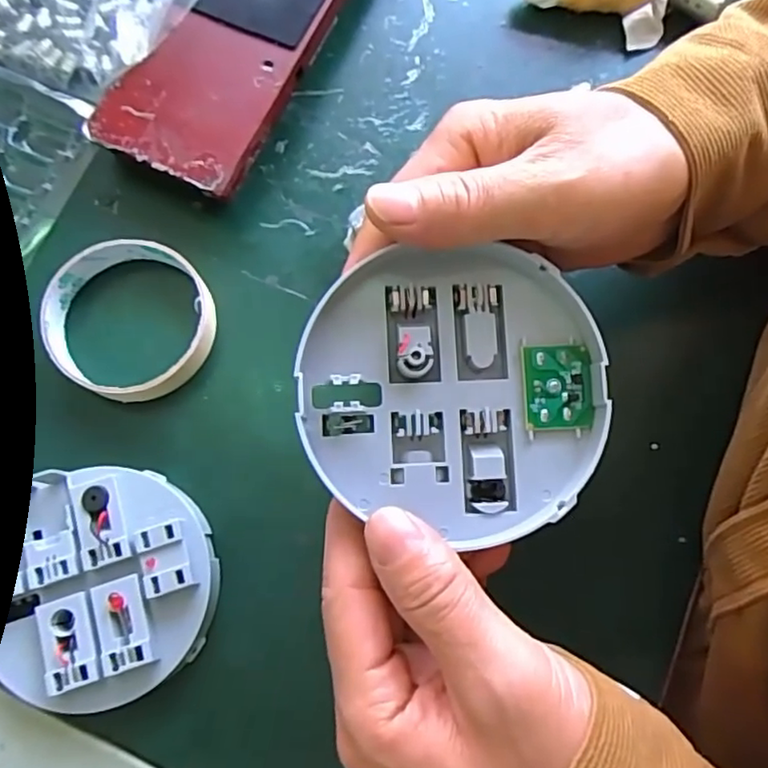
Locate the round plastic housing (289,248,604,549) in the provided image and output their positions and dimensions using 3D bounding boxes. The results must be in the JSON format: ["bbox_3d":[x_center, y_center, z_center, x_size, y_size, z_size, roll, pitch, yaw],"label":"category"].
[{"bbox_3d":[0.024,0.002,0.221,0.103,0.017,0.099,0,76,0],"label":"round plastic housing"}]

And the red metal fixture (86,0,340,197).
[{"bbox_3d":[-0.059,-0.234,0.361,0.086,0.029,0.281,24,77,6],"label":"red metal fixture"}]

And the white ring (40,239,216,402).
[{"bbox_3d":[-0.126,-0.030,0.317,0.087,0.017,0.078,31,78,8],"label":"white ring"}]

